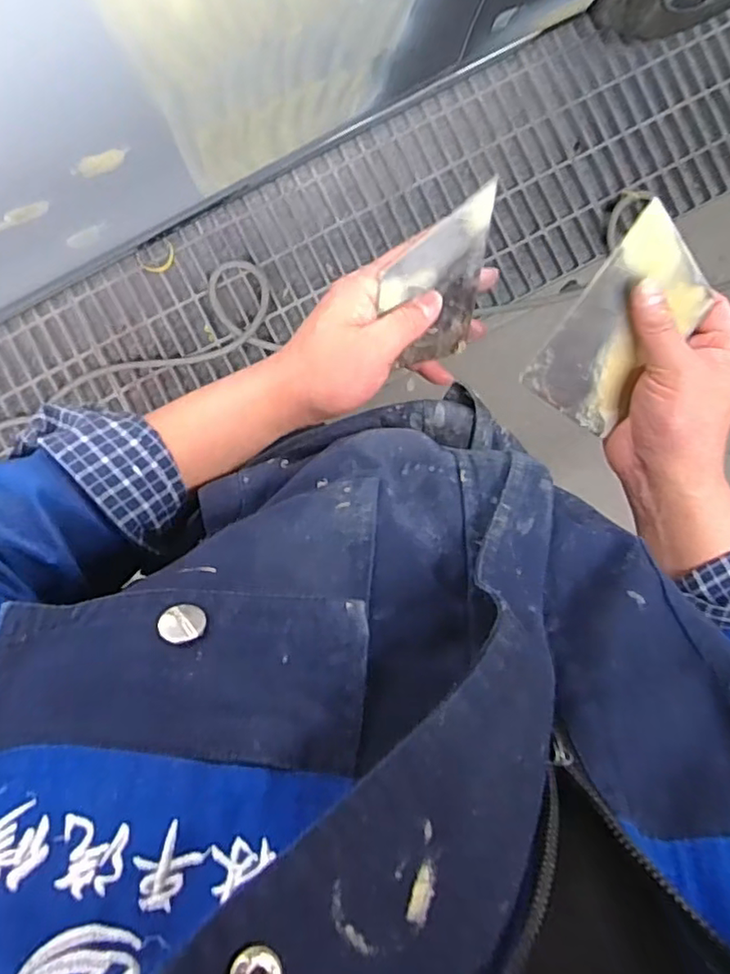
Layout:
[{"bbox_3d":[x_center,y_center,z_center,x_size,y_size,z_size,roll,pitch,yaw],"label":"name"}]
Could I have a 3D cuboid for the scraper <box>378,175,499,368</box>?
[{"bbox_3d":[0.040,-0.118,0.362,0.069,0.103,0.006,-18,48,-21],"label":"scraper"}]

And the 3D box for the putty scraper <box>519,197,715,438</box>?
[{"bbox_3d":[0.154,-0.093,0.366,0.069,0.010,0.116,30,110,-15],"label":"putty scraper"}]

